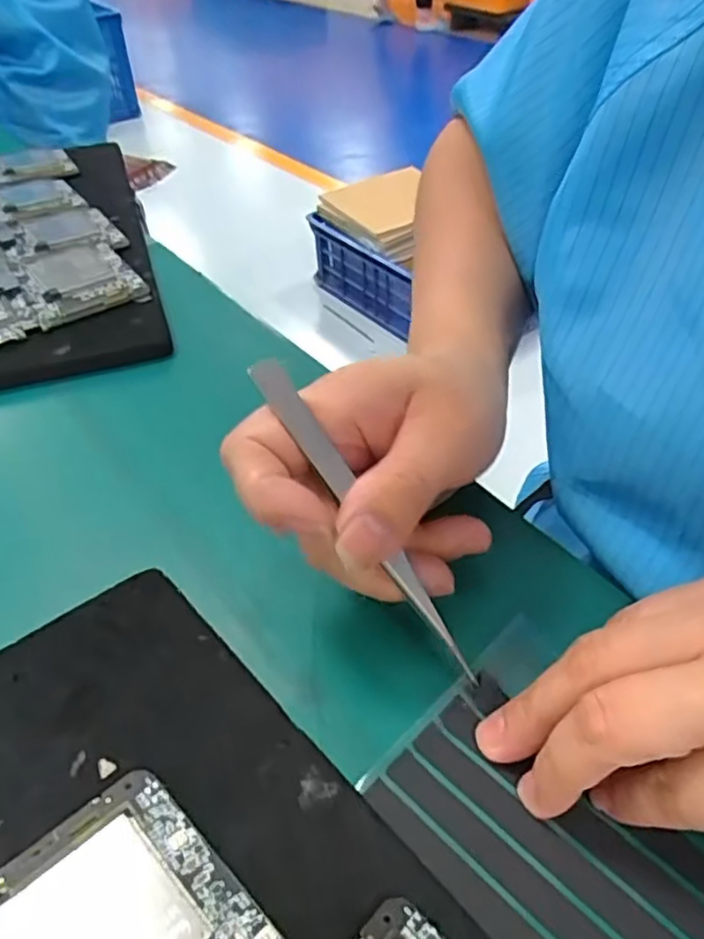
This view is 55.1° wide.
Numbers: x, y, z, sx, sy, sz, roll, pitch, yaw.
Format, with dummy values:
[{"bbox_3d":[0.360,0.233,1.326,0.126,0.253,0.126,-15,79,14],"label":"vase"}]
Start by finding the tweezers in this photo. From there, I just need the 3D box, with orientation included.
[{"bbox_3d":[0.006,0.017,0.220,0.008,0.006,0.124,-38,94,-40],"label":"tweezers"}]

